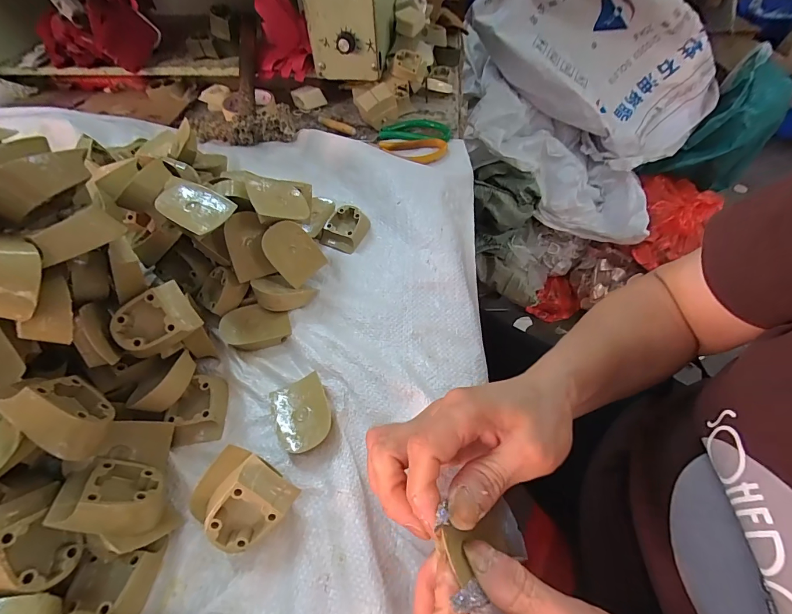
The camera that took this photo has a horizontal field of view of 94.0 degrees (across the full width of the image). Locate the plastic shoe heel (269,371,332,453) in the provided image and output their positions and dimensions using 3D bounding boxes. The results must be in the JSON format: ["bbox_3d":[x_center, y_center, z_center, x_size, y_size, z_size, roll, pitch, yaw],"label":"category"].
[{"bbox_3d":[-0.071,0.080,0.277,0.041,0.014,0.050,-21,54,-15],"label":"plastic shoe heel"}]

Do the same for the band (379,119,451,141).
[{"bbox_3d":[0.029,-0.257,0.535,0.098,0.010,0.055,6,52,6],"label":"band"}]

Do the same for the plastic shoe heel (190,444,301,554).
[{"bbox_3d":[-0.095,0.122,0.231,0.053,0.042,0.048,29,57,21],"label":"plastic shoe heel"}]

